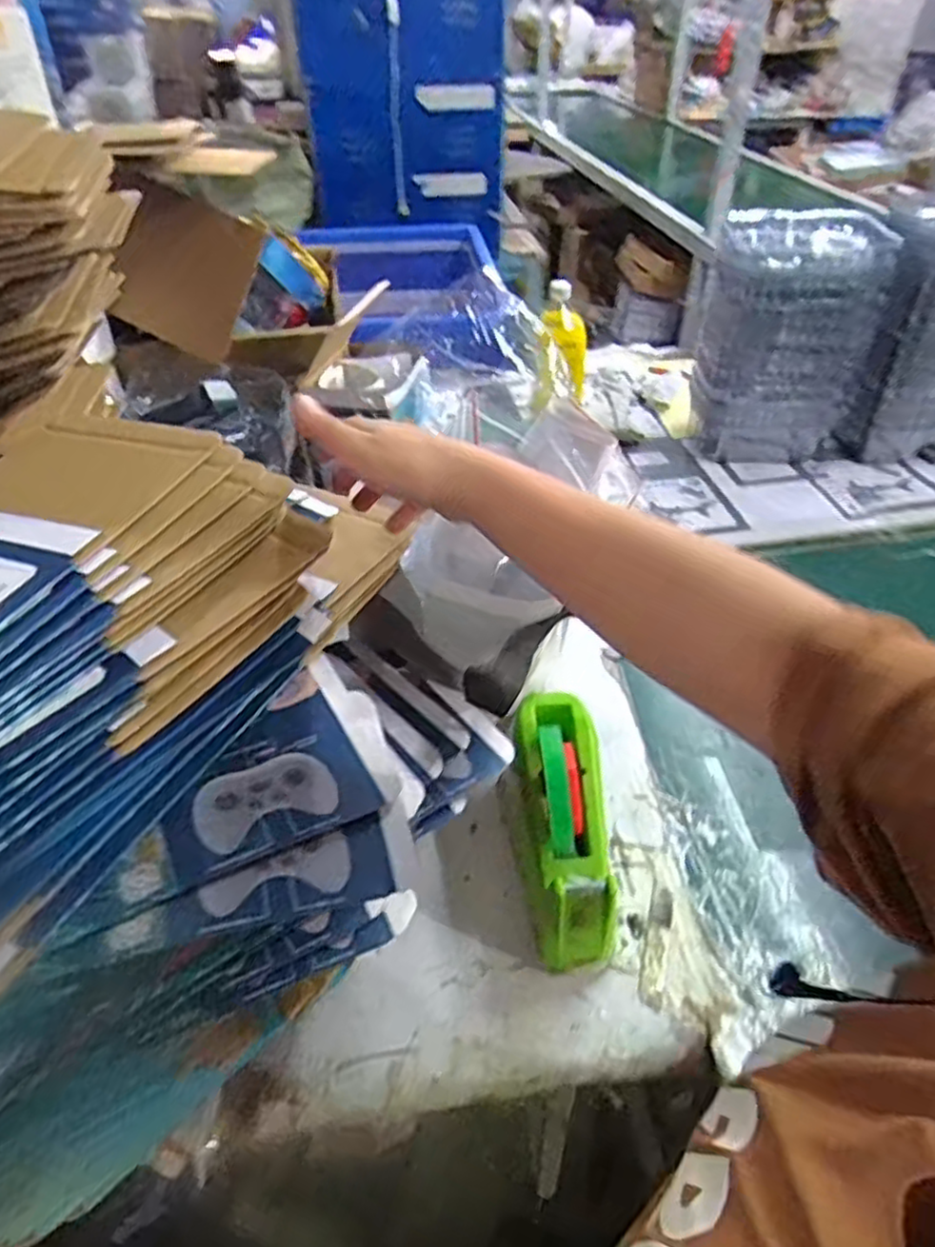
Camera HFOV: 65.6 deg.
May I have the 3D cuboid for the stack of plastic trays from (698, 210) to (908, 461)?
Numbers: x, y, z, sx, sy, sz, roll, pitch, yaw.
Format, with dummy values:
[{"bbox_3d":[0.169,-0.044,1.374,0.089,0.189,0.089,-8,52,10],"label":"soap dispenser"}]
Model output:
[{"bbox_3d":[0.468,-0.419,1.053,0.254,0.325,0.183,16,45,17],"label":"stack of plastic trays"}]

